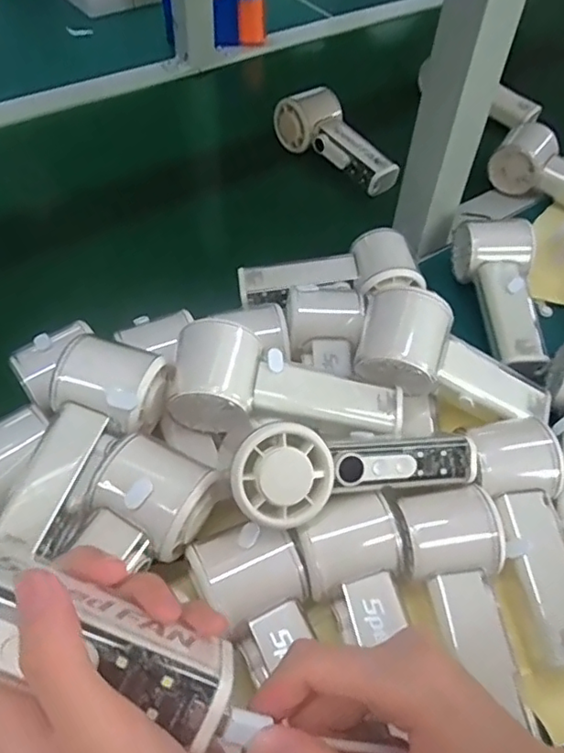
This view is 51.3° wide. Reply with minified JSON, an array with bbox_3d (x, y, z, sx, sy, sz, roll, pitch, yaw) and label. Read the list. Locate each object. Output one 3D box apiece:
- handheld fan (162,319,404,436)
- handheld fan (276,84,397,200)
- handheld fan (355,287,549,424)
[{"bbox_3d":[0.005,0.007,0.379,0.151,0.047,0.059,8,52,3],"label":"handheld fan"},{"bbox_3d":[0.061,-0.258,0.638,0.053,0.053,0.156,-30,59,-24],"label":"handheld fan"},{"bbox_3d":[0.126,-0.004,0.415,0.150,0.058,0.059,24,50,-15],"label":"handheld fan"}]

